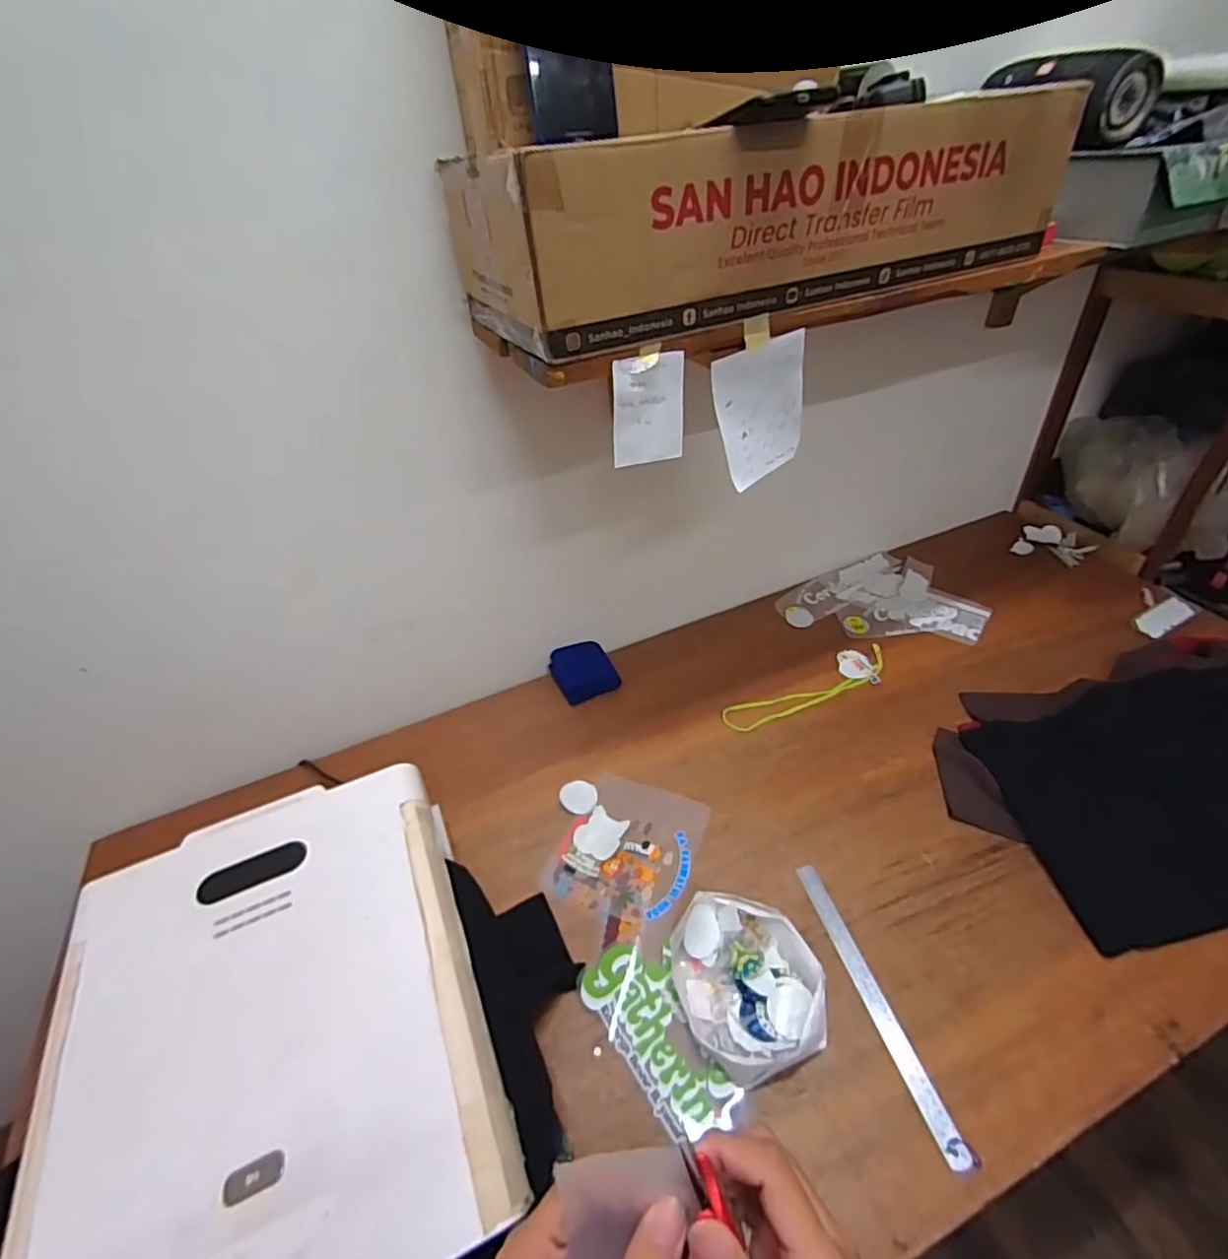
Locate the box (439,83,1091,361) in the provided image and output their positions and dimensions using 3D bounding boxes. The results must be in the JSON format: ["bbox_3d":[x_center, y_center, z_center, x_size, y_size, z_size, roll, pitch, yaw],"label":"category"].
[{"bbox_3d":[0.161,-0.465,0.665,0.621,0.150,0.238,-19,43,-14],"label":"box"}]

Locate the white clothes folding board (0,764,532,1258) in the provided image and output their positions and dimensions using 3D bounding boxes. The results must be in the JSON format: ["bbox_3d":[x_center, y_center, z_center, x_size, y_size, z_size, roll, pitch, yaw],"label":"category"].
[{"bbox_3d":[-0.353,0.397,0.622,0.405,0.043,0.502,-21,43,-15],"label":"white clothes folding board"}]

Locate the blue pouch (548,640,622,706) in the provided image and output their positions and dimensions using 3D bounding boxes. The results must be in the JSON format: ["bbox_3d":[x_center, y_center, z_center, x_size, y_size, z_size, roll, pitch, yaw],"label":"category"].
[{"bbox_3d":[-0.057,0.081,1.171,0.110,0.046,0.123,-22,44,-17],"label":"blue pouch"}]

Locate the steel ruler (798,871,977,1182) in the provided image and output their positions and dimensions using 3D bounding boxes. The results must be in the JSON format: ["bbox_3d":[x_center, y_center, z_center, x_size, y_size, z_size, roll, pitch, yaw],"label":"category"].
[{"bbox_3d":[0.311,0.441,0.735,0.033,0.007,0.334,-14,42,-9],"label":"steel ruler"}]

